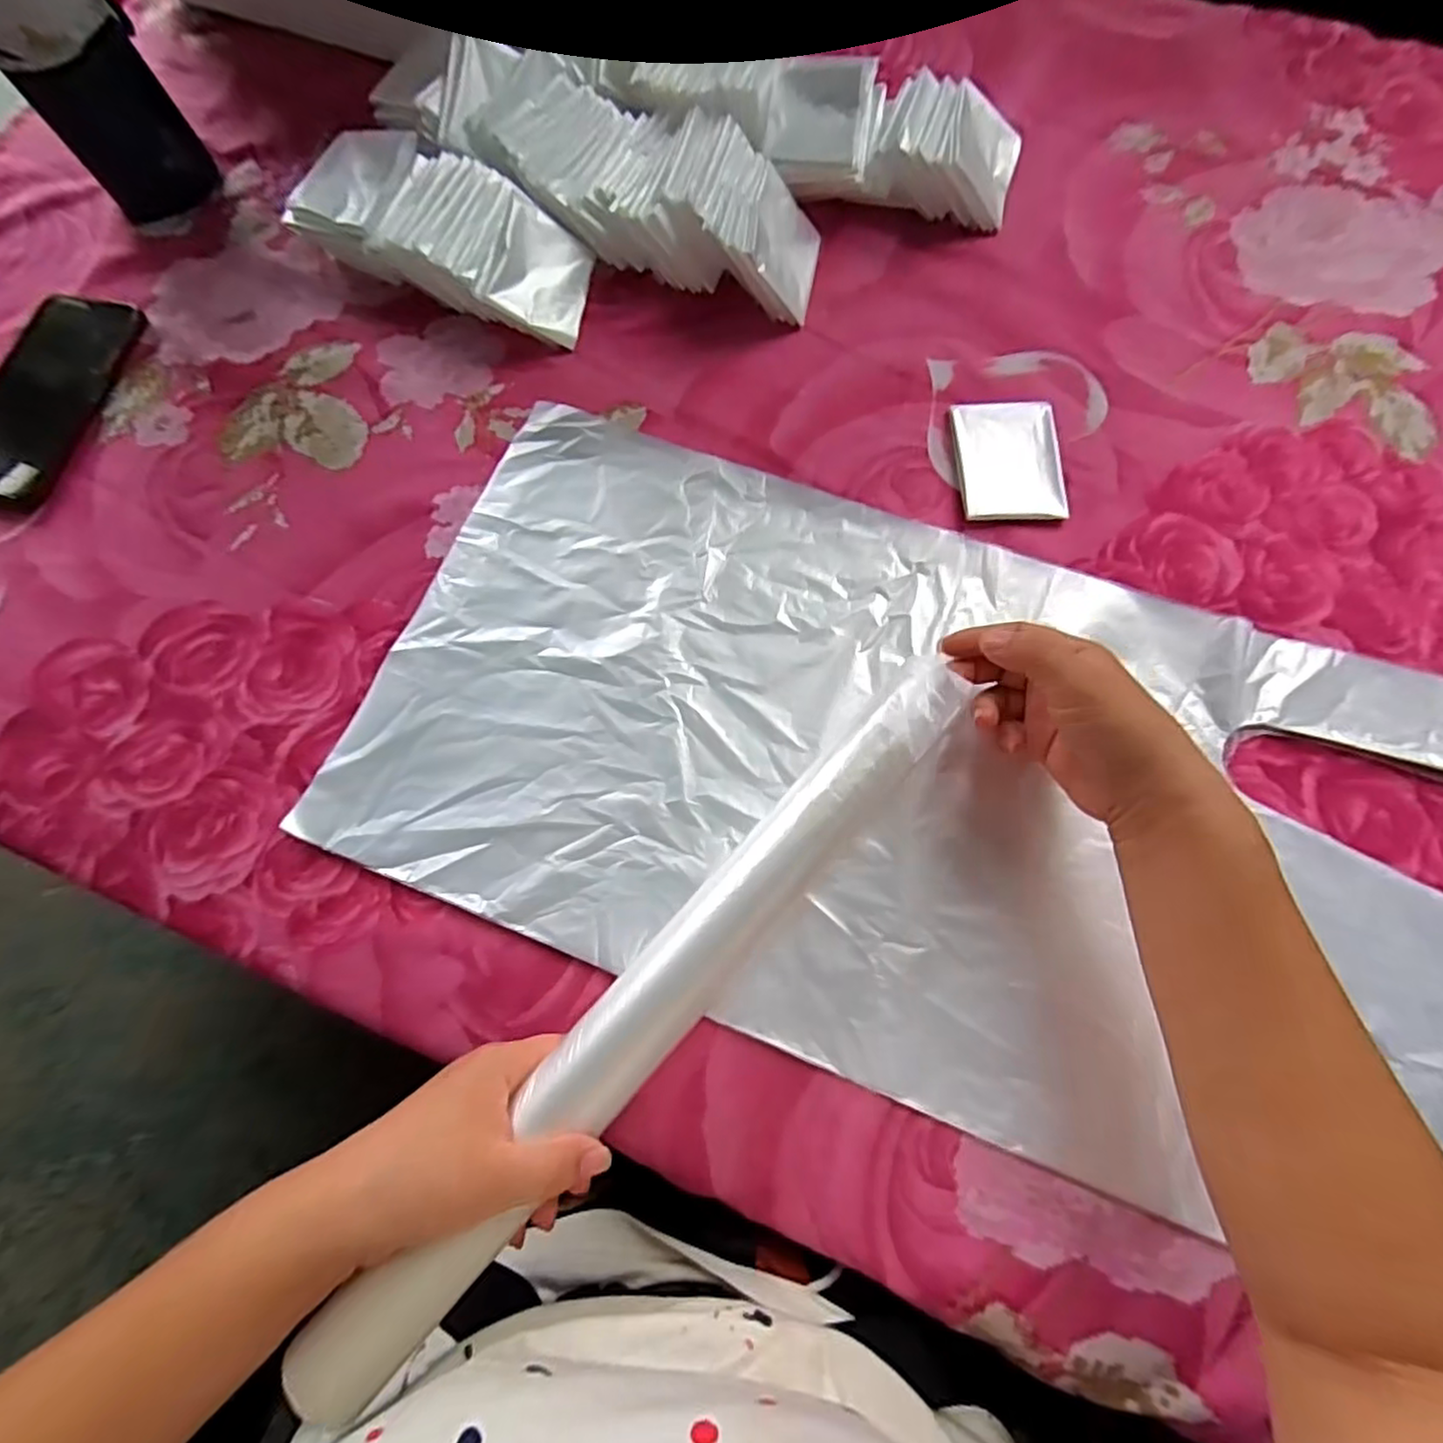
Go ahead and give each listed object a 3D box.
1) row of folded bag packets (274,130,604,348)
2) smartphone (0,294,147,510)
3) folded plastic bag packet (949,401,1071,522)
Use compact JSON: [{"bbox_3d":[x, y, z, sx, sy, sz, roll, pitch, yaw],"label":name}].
[{"bbox_3d":[-0.183,-0.331,0.457,0.200,0.042,0.088,26,76,9],"label":"row of folded bag packets"},{"bbox_3d":[-0.458,-0.222,0.449,0.079,0.009,0.158,9,74,4],"label":"smartphone"},{"bbox_3d":[0.179,-0.164,0.416,0.062,0.004,0.082,0,74,2],"label":"folded plastic bag packet"}]

